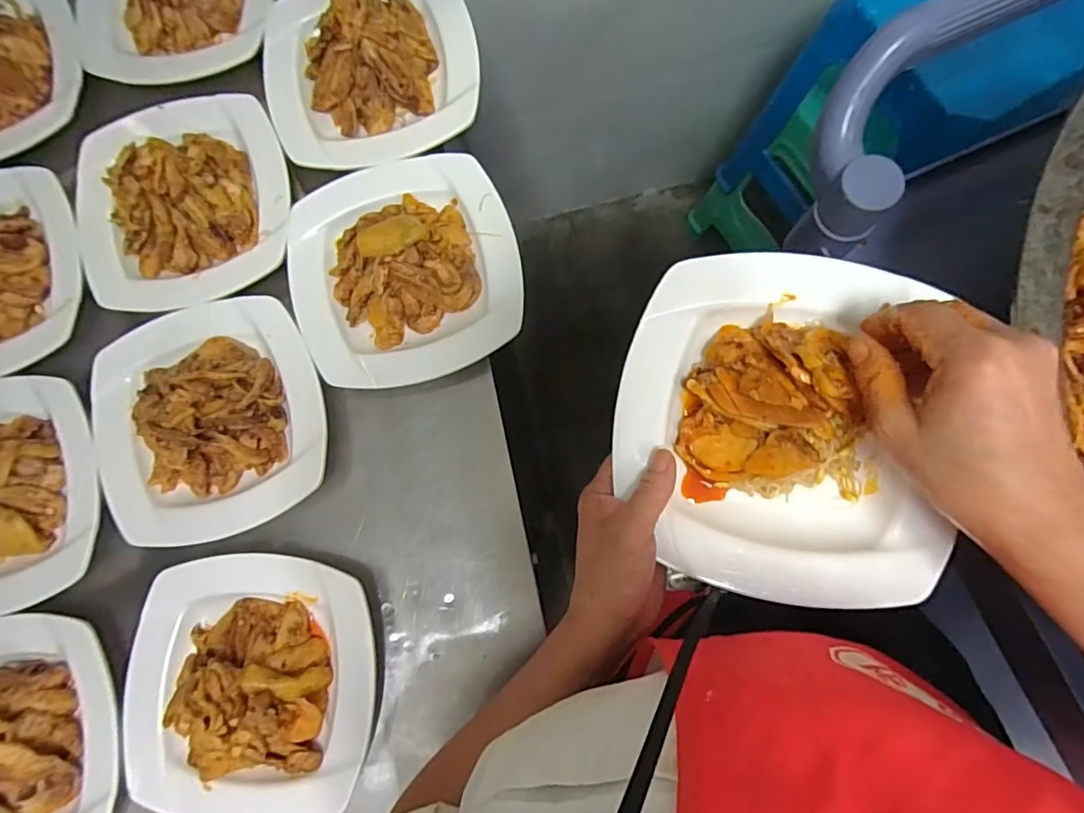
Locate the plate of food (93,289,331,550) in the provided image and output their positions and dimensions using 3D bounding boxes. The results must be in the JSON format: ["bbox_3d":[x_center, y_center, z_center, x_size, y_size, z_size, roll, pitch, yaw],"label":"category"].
[{"bbox_3d":[-0.303,0.007,0.473,0.196,0.057,0.205,-21,80,2],"label":"plate of food"}]

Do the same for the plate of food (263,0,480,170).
[{"bbox_3d":[-0.170,-0.342,0.522,0.206,0.069,0.198,-13,80,3],"label":"plate of food"}]

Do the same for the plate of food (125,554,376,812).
[{"bbox_3d":[-0.243,0.228,0.434,0.205,0.065,0.205,0,79,0],"label":"plate of food"}]

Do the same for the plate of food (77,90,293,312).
[{"bbox_3d":[-0.326,-0.196,0.470,0.183,0.054,0.195,-13,80,3],"label":"plate of food"}]

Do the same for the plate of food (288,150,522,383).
[{"bbox_3d":[-0.130,-0.132,0.489,0.202,0.061,0.207,-17,80,2],"label":"plate of food"}]

